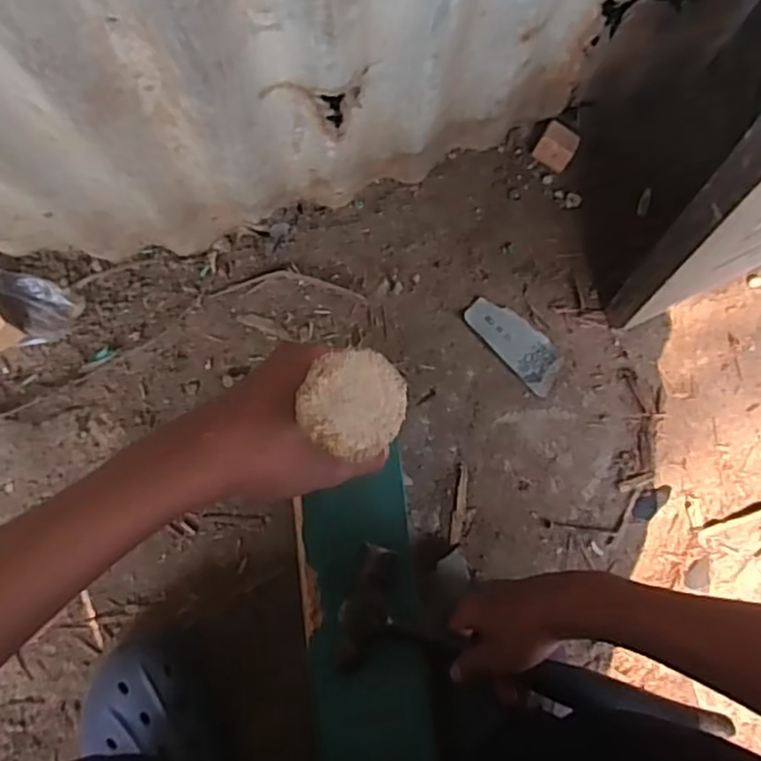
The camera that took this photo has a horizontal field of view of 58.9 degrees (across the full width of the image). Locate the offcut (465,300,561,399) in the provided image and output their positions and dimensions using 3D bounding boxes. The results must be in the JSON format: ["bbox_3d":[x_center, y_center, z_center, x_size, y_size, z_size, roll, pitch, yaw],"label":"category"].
[{"bbox_3d":[0.132,-0.038,0.647,0.045,0.004,0.107,-42,88,-8],"label":"offcut"}]

